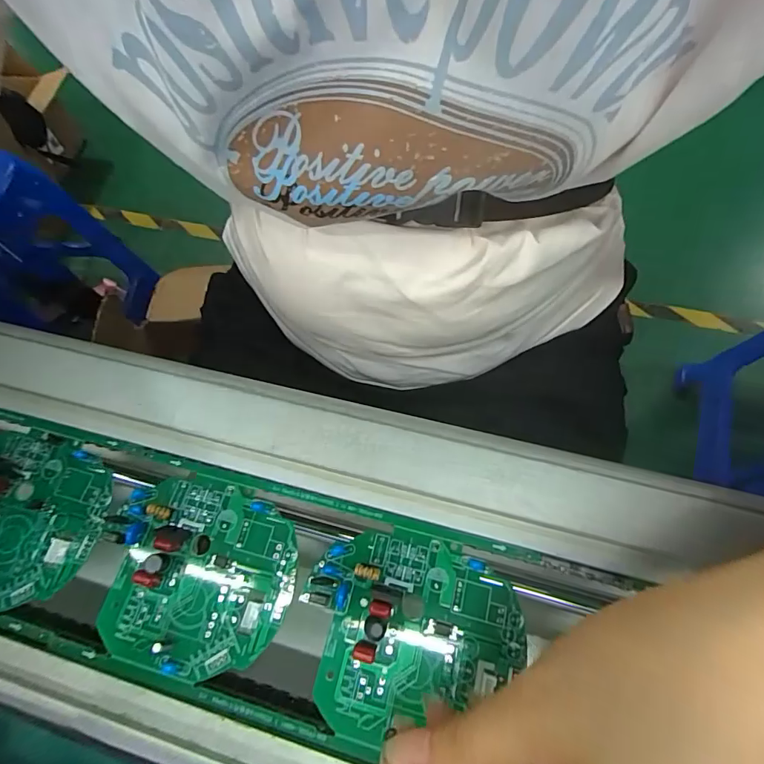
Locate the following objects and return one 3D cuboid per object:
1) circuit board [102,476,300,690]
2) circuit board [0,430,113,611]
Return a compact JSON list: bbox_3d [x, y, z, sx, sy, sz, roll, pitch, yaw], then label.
[{"bbox_3d":[-0.089,0.089,0.209,0.094,0.012,0.080,13,69,9],"label":"circuit board"},{"bbox_3d":[-0.184,0.066,0.223,0.084,0.013,0.080,12,68,5],"label":"circuit board"}]

